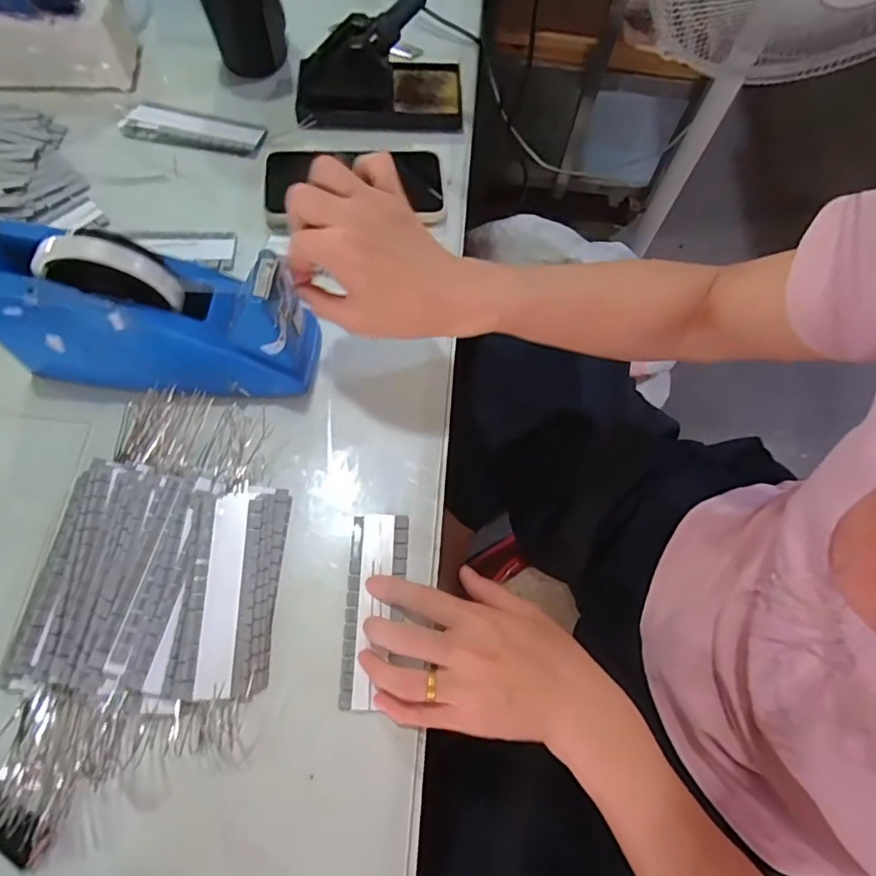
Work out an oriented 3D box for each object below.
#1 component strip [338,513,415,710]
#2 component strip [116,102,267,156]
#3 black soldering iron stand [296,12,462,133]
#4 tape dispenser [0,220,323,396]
[{"bbox_3d":[-0.043,0.113,0.378,0.038,0.004,0.124,2,68,1],"label":"component strip"},{"bbox_3d":[-0.230,-0.291,0.526,0.130,0.007,0.048,12,67,4],"label":"component strip"},{"bbox_3d":[-0.055,-0.345,0.521,0.157,0.060,0.084,-2,67,-2],"label":"black soldering iron stand"},{"bbox_3d":[-0.197,-0.085,0.387,0.202,0.115,0.065,6,67,1],"label":"tape dispenser"}]

